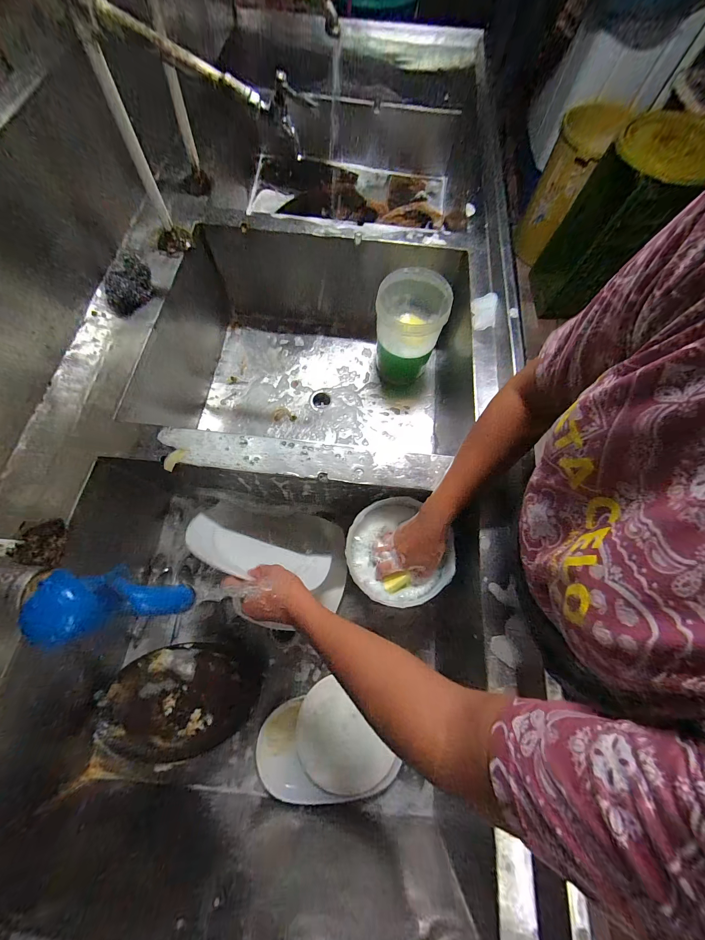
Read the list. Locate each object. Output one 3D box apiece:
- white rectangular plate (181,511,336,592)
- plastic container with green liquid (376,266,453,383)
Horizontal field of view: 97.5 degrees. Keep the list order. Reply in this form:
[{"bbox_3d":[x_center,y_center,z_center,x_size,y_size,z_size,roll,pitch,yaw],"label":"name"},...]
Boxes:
[{"bbox_3d":[-0.155,0.144,0.517,0.242,0.118,0.018,19,101,-11],"label":"white rectangular plate"},{"bbox_3d":[0.135,-0.342,0.778,0.159,0.234,0.157,4,71,-1],"label":"plastic container with green liquid"}]

